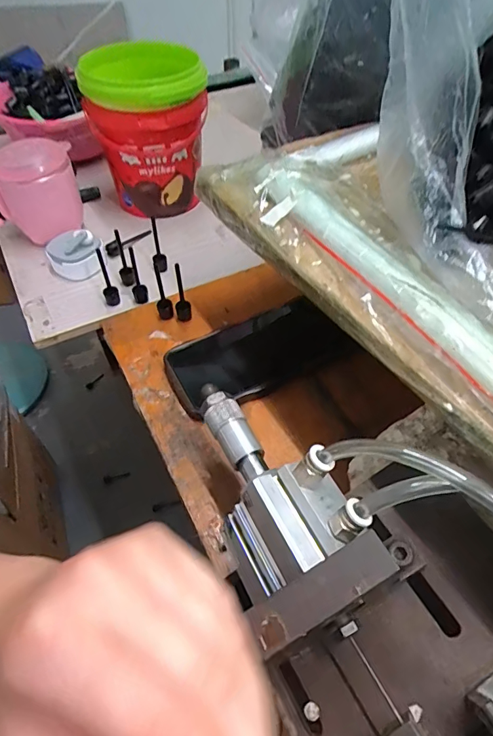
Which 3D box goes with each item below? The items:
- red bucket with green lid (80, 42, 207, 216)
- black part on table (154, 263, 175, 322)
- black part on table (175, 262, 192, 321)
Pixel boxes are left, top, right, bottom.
[{"bbox_3d":[-0.116,-0.280,0.534,0.126,0.156,0.143,-15,52,-12],"label":"red bucket with green lid"},{"bbox_3d":[-0.082,-0.072,0.431,0.015,0.051,0.011,-17,24,-13],"label":"black part on table"},{"bbox_3d":[-0.061,-0.068,0.418,0.015,0.066,0.013,-8,51,-6],"label":"black part on table"}]

